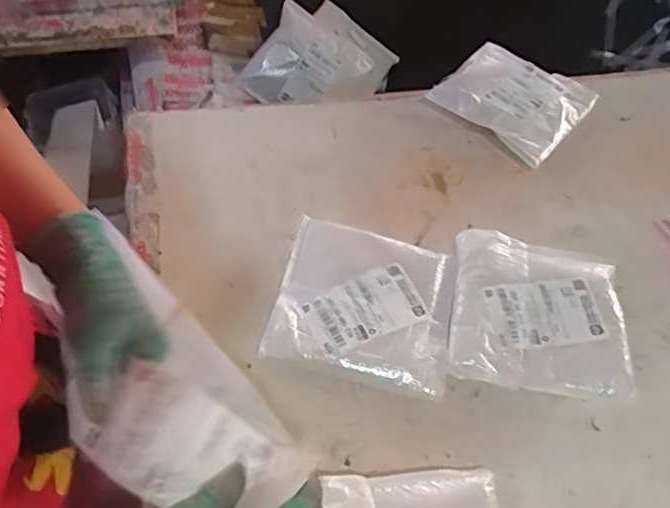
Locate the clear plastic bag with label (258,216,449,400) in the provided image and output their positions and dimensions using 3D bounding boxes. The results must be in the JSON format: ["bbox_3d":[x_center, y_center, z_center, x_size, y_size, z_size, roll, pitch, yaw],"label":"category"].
[{"bbox_3d":[0.033,0.055,0.646,0.192,0.026,0.177,12,59,8],"label":"clear plastic bag with label"}]

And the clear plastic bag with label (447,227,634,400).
[{"bbox_3d":[0.232,0.065,0.653,0.193,0.030,0.189,9,59,6],"label":"clear plastic bag with label"}]

